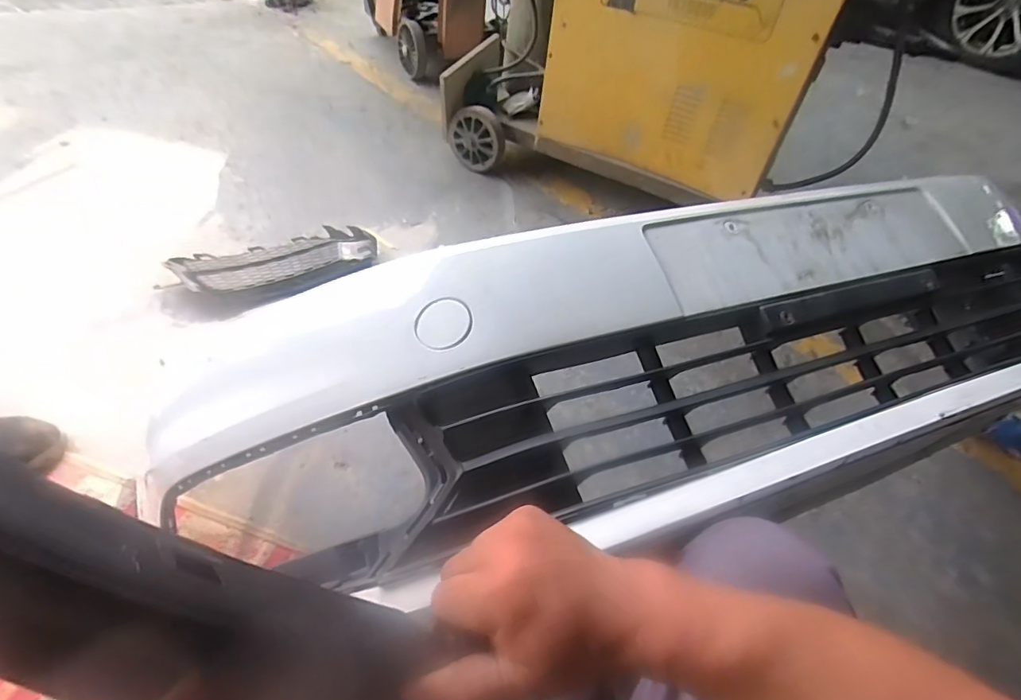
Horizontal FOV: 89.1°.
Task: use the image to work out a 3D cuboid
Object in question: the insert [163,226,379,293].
[{"bbox_3d":[-0.537,-0.212,1.214,0.426,0.044,0.158,-19,53,-22],"label":"insert"}]

